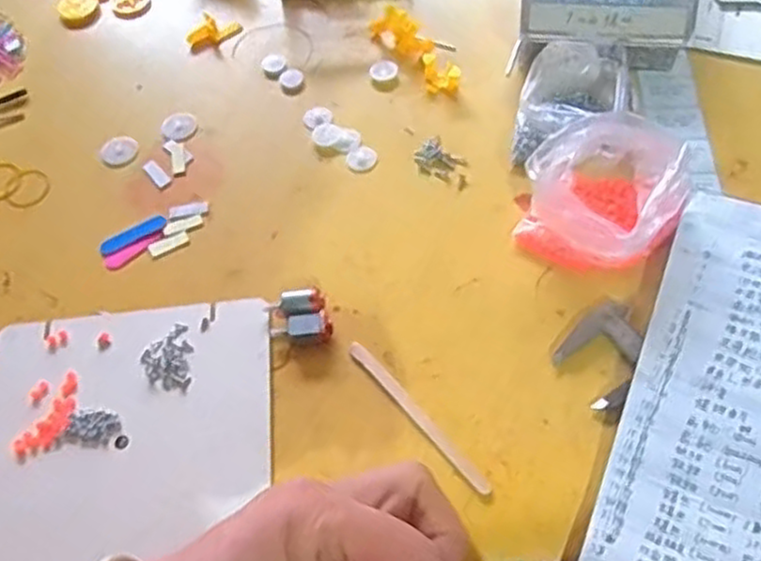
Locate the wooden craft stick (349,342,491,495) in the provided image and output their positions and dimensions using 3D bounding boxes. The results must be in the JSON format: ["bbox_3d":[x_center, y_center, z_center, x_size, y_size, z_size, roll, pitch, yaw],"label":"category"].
[{"bbox_3d":[0.021,0.079,0.436,0.009,0.005,0.120,-37,63,-17],"label":"wooden craft stick"}]

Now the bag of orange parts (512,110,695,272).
[{"bbox_3d":[0.146,-0.061,0.478,0.091,0.060,0.102,28,65,20],"label":"bag of orange parts"}]

